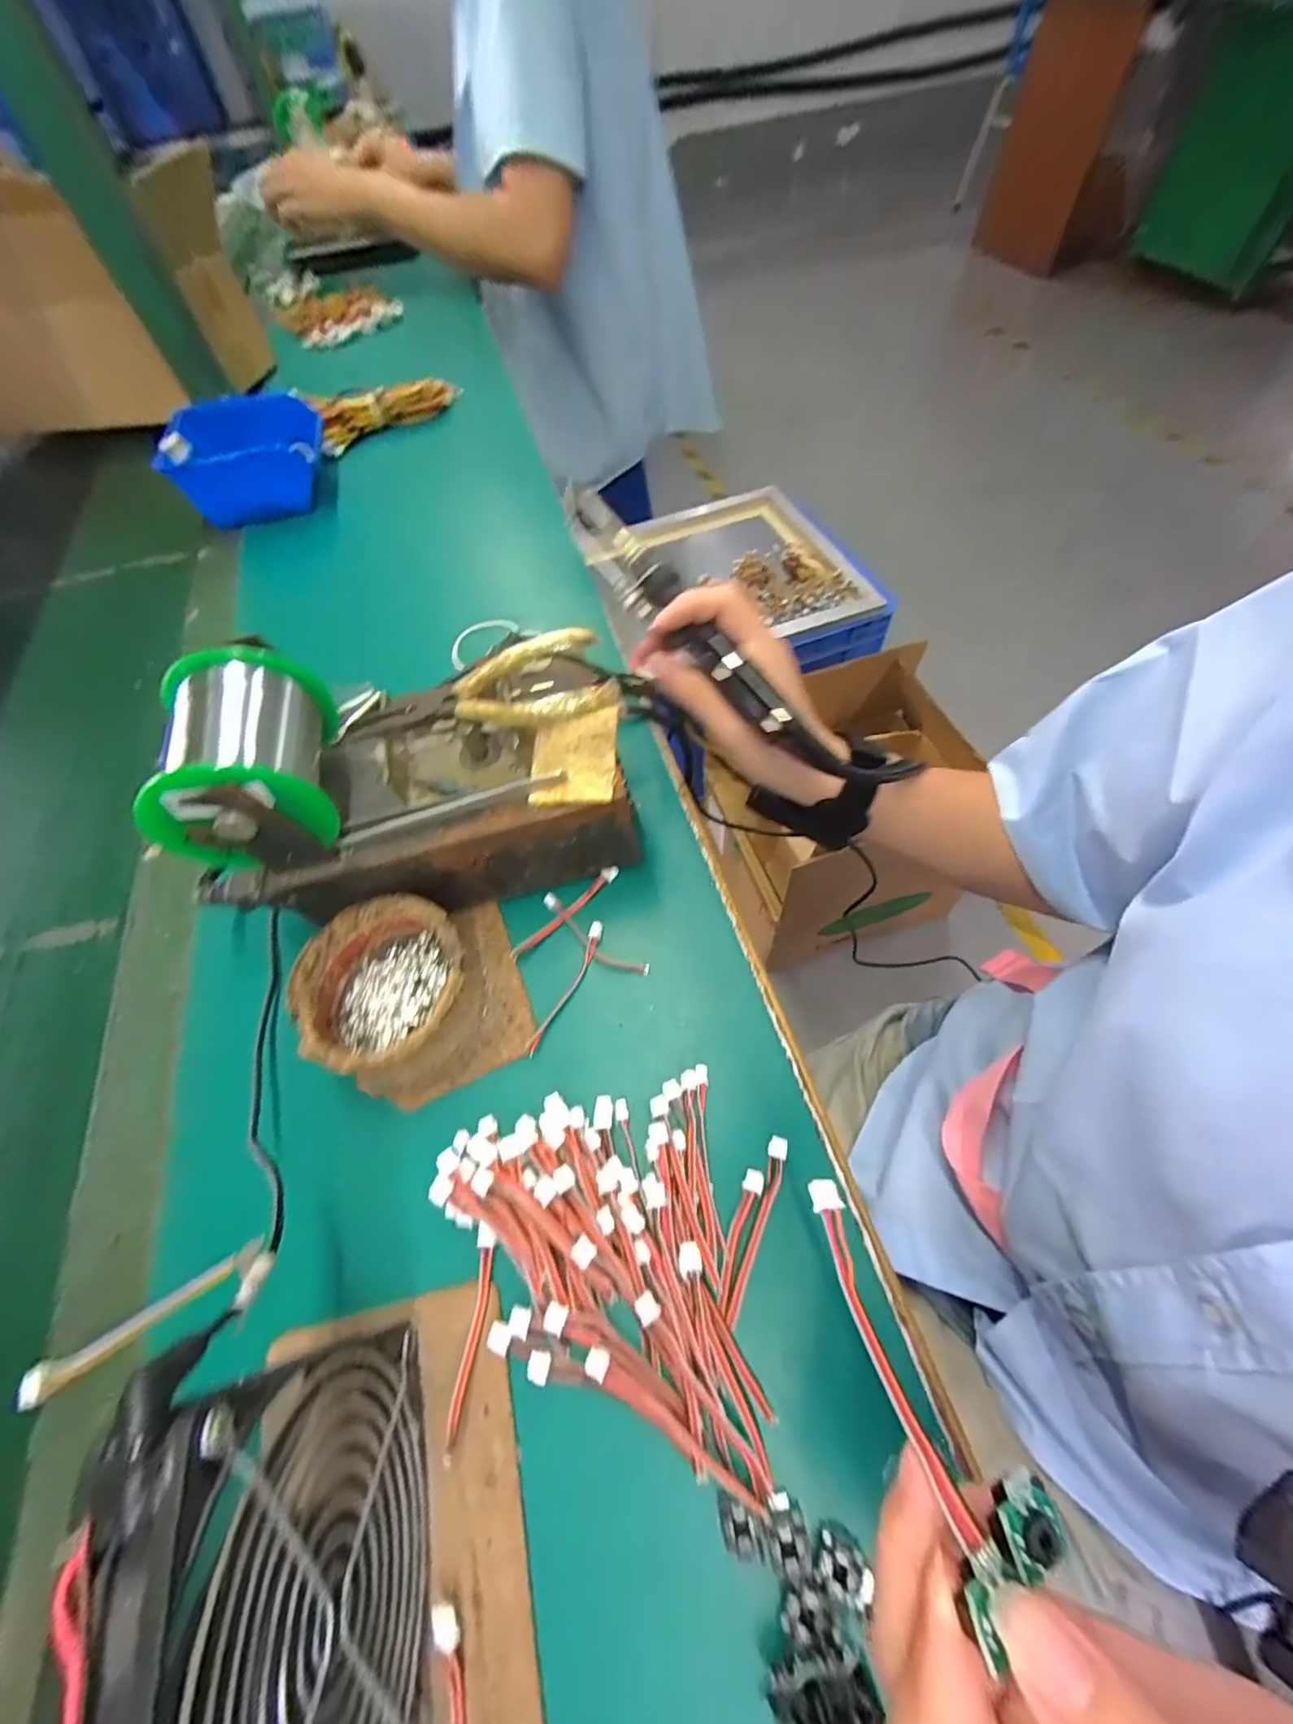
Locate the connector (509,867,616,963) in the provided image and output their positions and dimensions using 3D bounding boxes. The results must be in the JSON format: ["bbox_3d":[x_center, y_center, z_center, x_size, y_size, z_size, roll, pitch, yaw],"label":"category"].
[{"bbox_3d":[-0.045,0.028,0.326,0.076,0.004,0.009,-39,64,-17],"label":"connector"}]

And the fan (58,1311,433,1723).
[{"bbox_3d":[-0.099,0.204,0.159,0.031,0.126,0.123,-14,59,-4],"label":"fan"}]

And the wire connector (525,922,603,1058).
[{"bbox_3d":[-0.041,0.065,0.303,0.008,0.005,0.076,20,63,16],"label":"wire connector"}]

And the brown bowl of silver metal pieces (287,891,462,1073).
[{"bbox_3d":[-0.131,0.063,0.292,0.082,0.040,0.082,-2,59,3],"label":"brown bowl of silver metal pieces"}]

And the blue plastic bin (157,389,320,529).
[{"bbox_3d":[-0.388,-0.400,0.571,0.129,0.061,0.119,-14,59,-4],"label":"blue plastic bin"}]

